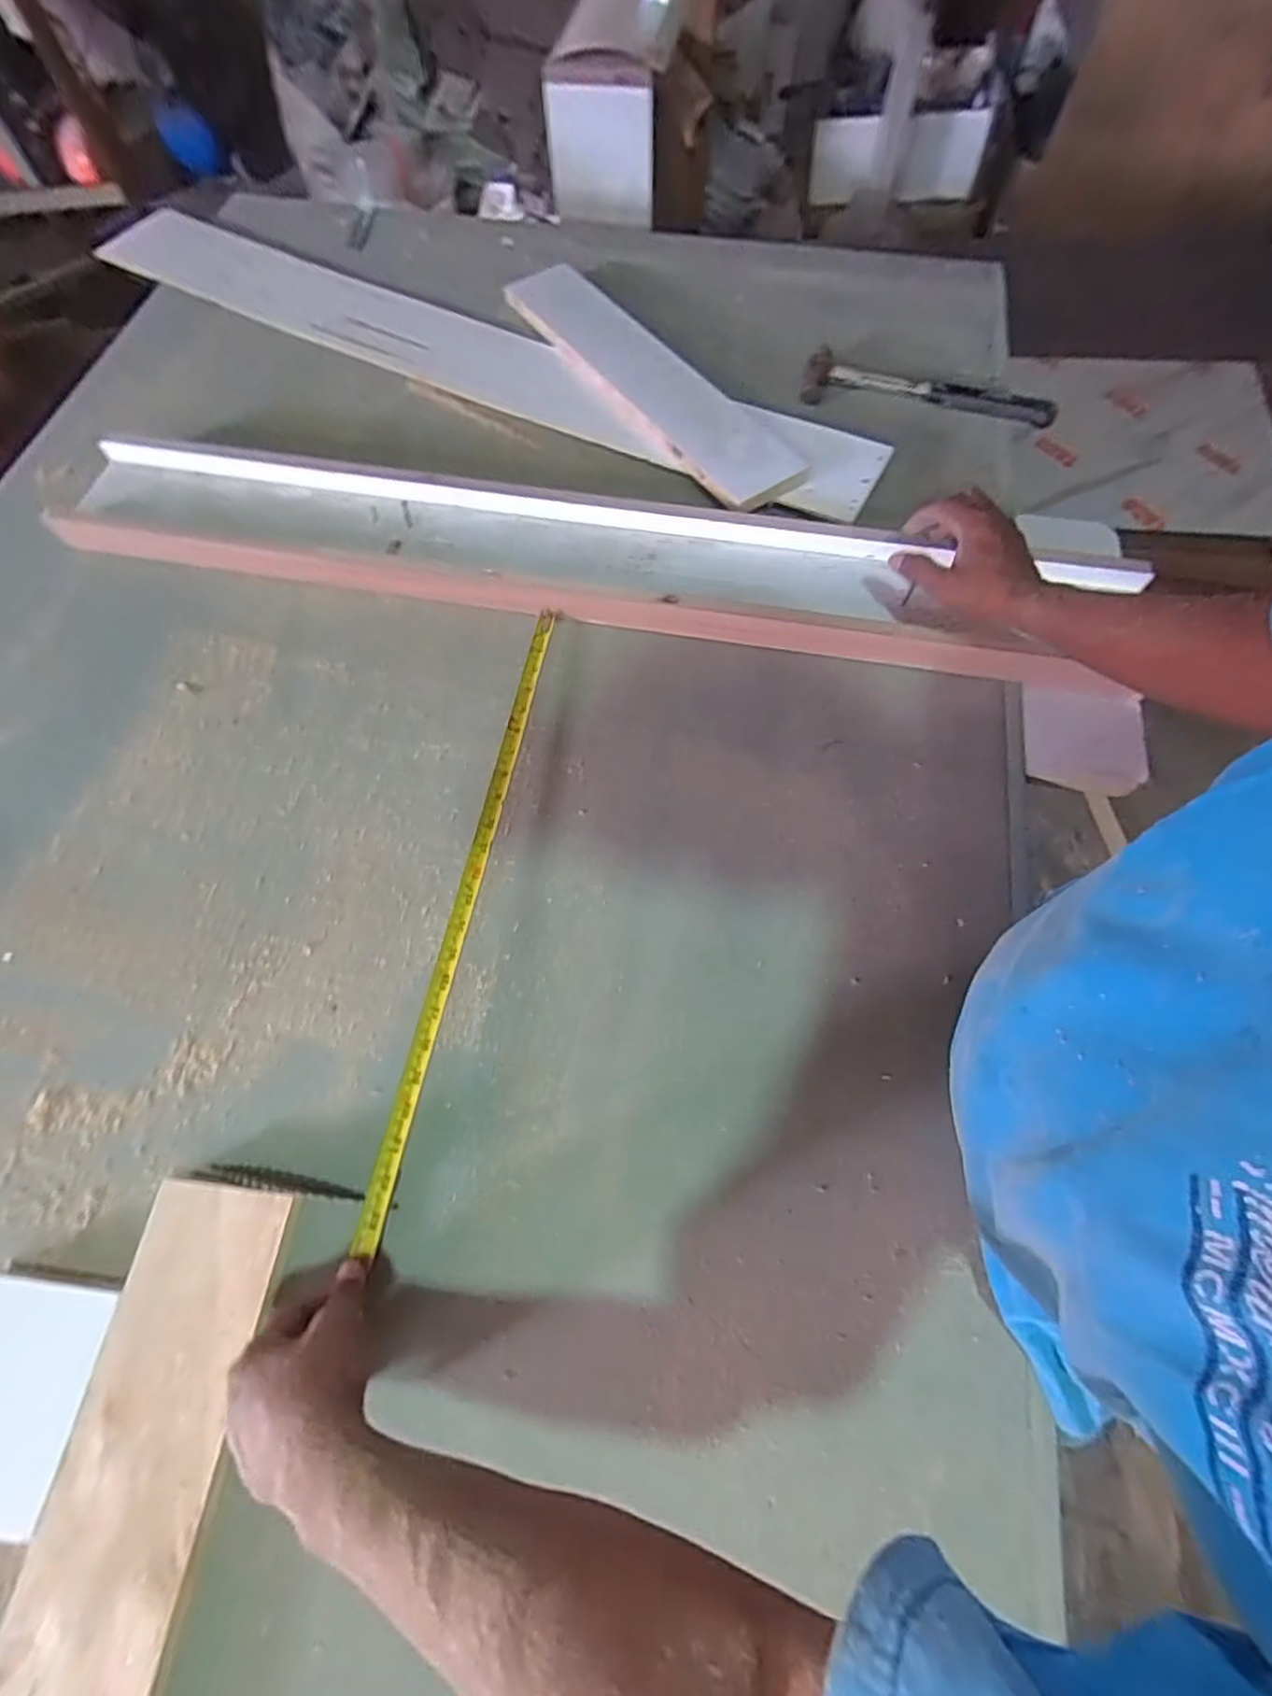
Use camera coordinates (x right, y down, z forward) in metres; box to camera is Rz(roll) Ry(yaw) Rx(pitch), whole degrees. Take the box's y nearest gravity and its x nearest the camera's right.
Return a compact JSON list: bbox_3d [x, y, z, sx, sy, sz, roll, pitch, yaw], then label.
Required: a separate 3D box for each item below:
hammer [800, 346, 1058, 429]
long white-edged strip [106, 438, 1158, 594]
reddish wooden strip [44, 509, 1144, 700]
[{"bbox_3d":[0.375,-0.585,0.810,0.318,0.029,0.087,11,68,6],"label":"hammer"},{"bbox_3d":[-0.052,-0.389,0.738,1.154,0.035,0.047,10,68,6],"label":"long white-edged strip"},{"bbox_3d":[-0.107,-0.268,0.684,1.100,0.046,0.031,11,68,6],"label":"reddish wooden strip"}]

